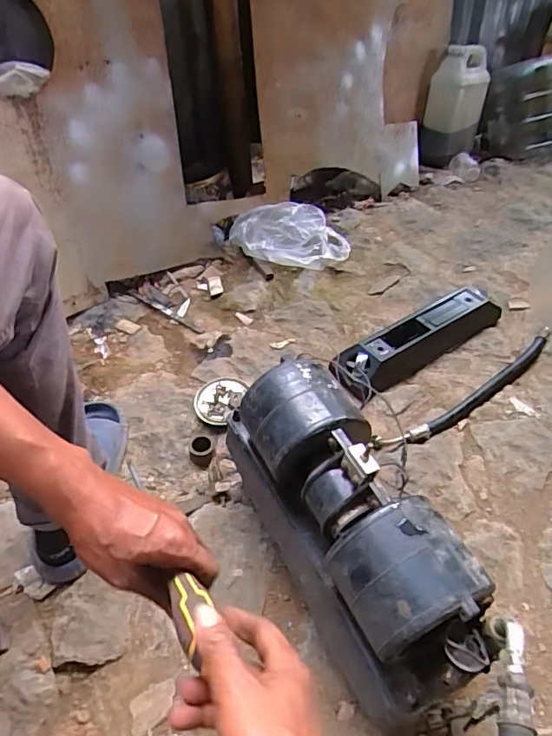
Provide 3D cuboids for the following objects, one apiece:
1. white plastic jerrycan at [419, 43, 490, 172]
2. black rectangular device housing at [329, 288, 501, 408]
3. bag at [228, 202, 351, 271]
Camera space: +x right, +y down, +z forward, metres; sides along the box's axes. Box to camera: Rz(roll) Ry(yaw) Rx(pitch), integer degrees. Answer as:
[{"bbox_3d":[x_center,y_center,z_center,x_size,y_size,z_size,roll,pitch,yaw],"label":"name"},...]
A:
[{"bbox_3d":[0.540,-0.789,1.540,0.169,0.285,0.140,11,48,13],"label":"white plastic jerrycan"},{"bbox_3d":[0.286,-0.059,0.996,0.380,0.065,0.093,-29,52,-23],"label":"black rectangular device housing"},{"bbox_3d":[0.035,-0.309,1.202,0.285,0.111,0.127,-4,47,-2],"label":"bag"}]

